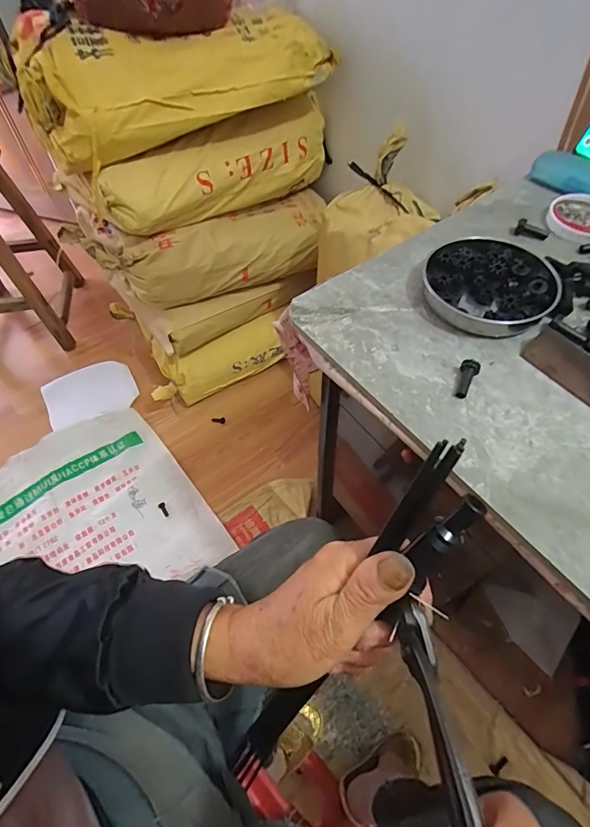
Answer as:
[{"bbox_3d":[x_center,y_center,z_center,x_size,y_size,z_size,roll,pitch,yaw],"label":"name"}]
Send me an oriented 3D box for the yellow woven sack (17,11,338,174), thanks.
[{"bbox_3d":[-0.225,-0.692,0.887,0.612,0.148,0.243,-27,59,-15],"label":"yellow woven sack"}]

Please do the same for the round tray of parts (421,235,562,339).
[{"bbox_3d":[0.220,-0.145,0.483,0.148,0.024,0.134,-14,57,-8],"label":"round tray of parts"}]

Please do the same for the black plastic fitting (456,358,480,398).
[{"bbox_3d":[0.163,-0.033,0.417,0.017,0.016,0.038,24,60,17],"label":"black plastic fitting"}]

